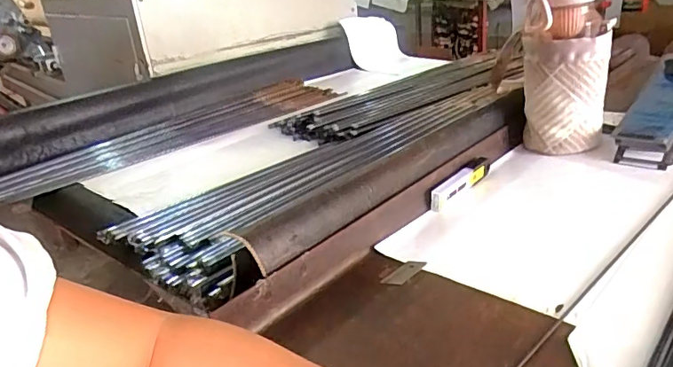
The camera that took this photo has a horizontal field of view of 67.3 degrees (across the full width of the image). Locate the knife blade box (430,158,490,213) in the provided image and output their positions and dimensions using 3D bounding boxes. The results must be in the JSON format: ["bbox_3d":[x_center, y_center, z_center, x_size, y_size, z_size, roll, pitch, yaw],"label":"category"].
[{"bbox_3d":[0.152,-0.001,0.612,0.018,0.024,0.125,15,31,39],"label":"knife blade box"}]

